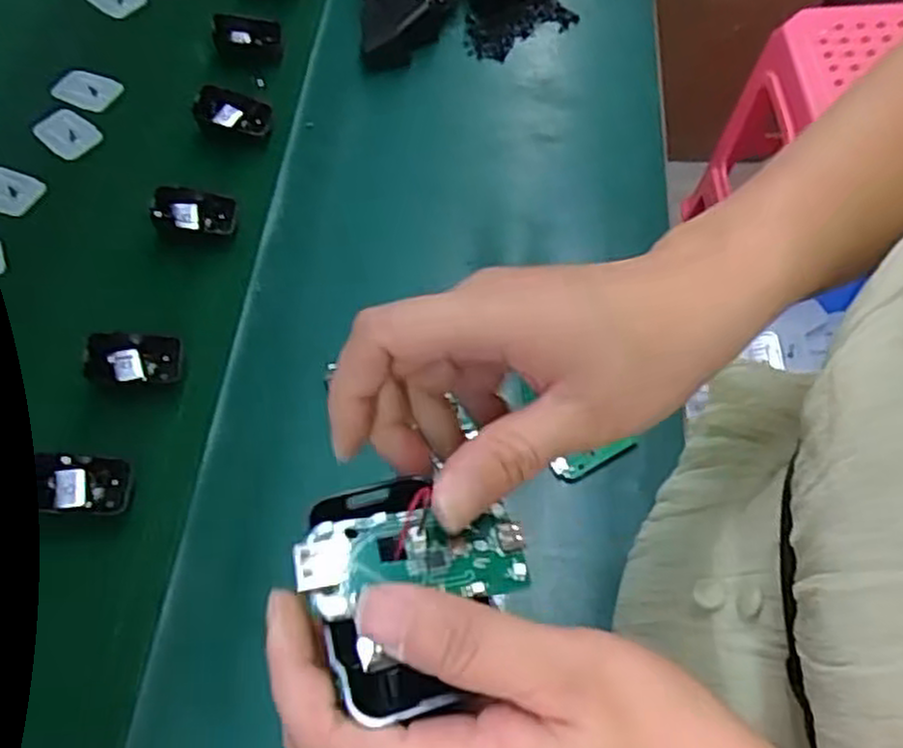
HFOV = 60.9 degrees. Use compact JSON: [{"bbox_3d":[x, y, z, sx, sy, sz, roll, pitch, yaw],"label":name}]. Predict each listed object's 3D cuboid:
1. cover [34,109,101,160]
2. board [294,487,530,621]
[{"bbox_3d":[-0.382,-0.240,0.763,0.072,0.006,0.046,38,67,21],"label":"cover"},{"bbox_3d":[-0.011,0.050,0.215,0.062,0.009,0.032,-2,59,-13],"label":"board"}]

